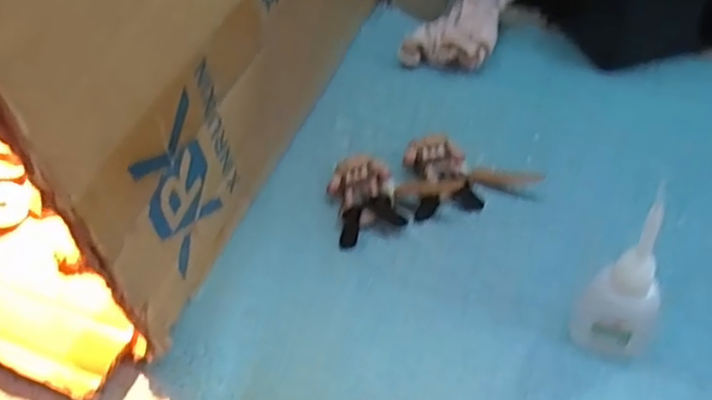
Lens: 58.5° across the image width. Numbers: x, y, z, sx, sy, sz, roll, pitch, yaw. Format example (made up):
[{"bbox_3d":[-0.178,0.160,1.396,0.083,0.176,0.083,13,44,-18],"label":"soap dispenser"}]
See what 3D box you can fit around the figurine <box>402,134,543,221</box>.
[{"bbox_3d":[0.068,-0.018,0.372,0.075,0.021,0.046,-11,51,-3],"label":"figurine"}]

